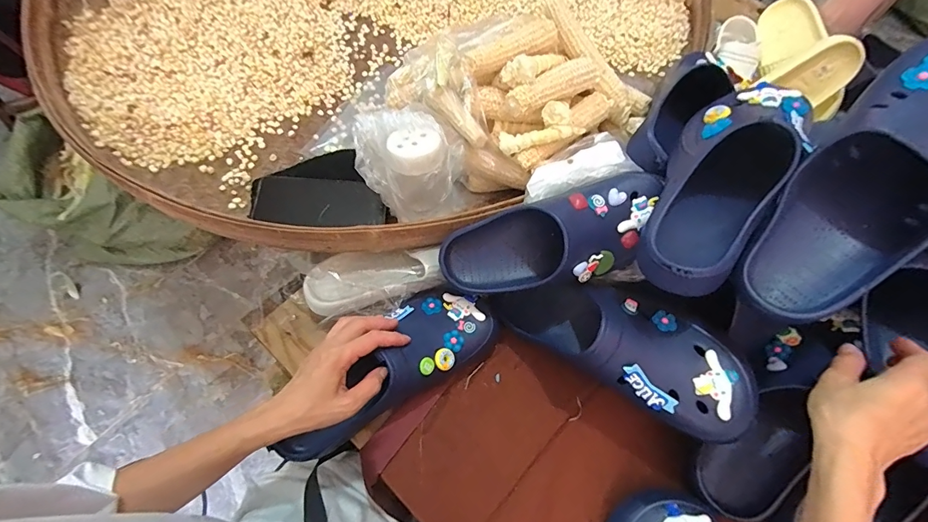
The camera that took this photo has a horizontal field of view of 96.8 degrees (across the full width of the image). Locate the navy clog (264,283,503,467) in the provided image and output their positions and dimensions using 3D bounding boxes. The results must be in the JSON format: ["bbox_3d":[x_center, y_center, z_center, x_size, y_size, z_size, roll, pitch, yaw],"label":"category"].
[{"bbox_3d":[-0.093,0.126,0.479,0.272,0.105,0.102,-38,73,-14],"label":"navy clog"}]

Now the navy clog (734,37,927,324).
[{"bbox_3d":[0.354,-0.062,0.361,0.108,0.079,0.266,38,97,13],"label":"navy clog"}]

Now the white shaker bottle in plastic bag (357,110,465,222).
[{"bbox_3d":[-0.066,-0.114,0.515,0.126,0.105,0.093,1,65,0],"label":"white shaker bottle in plastic bag"}]

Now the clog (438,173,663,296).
[{"bbox_3d":[0.097,-0.023,0.467,0.249,0.078,0.100,-17,67,15],"label":"clog"}]

